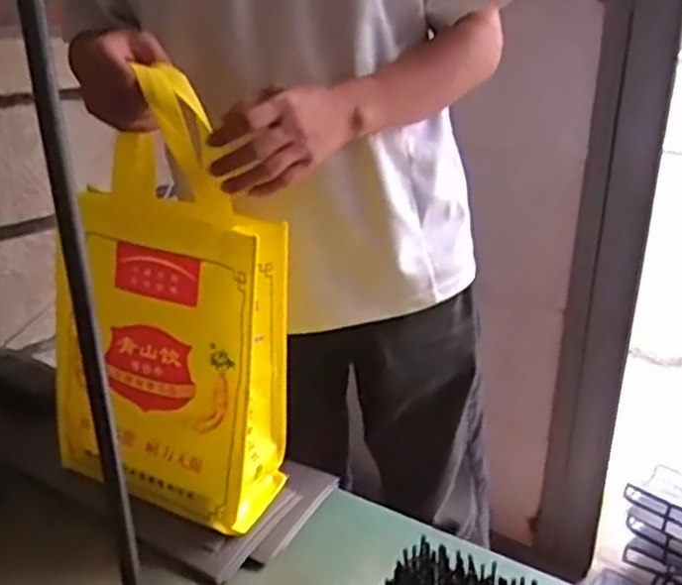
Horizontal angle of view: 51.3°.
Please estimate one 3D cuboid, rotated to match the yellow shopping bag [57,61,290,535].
[{"bbox_3d":[-0.206,0.023,0.809,0.277,0.441,0.144,12,27,30],"label":"yellow shopping bag"}]

